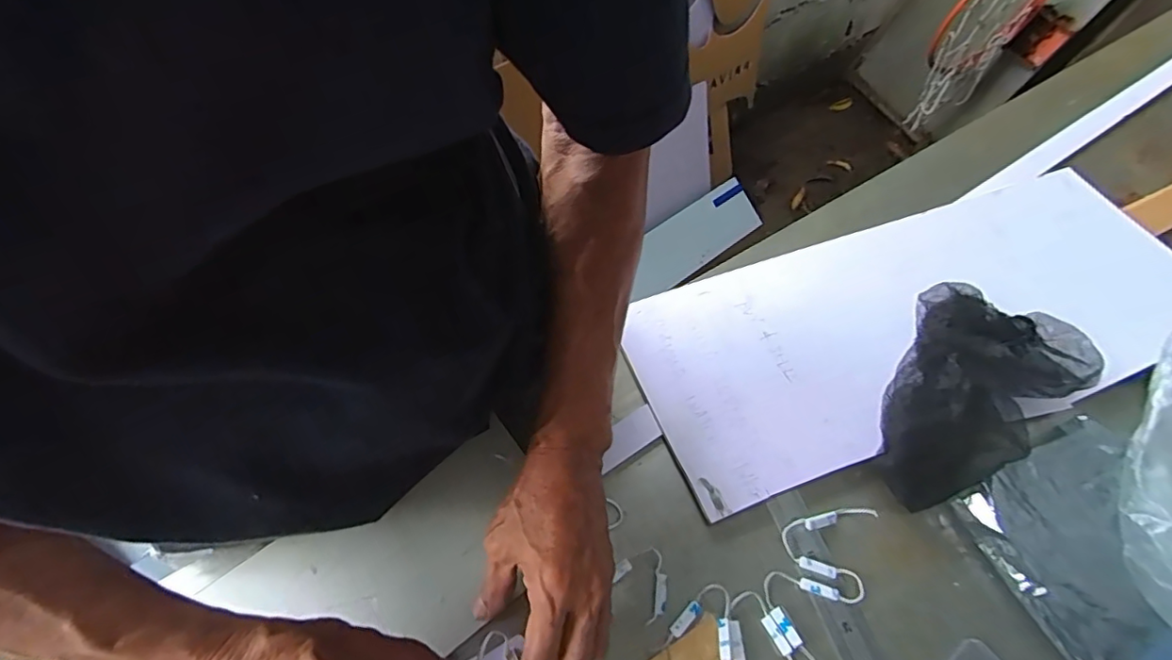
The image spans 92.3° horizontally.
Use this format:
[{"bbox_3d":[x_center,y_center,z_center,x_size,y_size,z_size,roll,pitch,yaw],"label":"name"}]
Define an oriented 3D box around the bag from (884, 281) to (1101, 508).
[{"bbox_3d":[0.308,0.042,0.462,0.202,0.058,0.128,-35,69,-20],"label":"bag"}]

